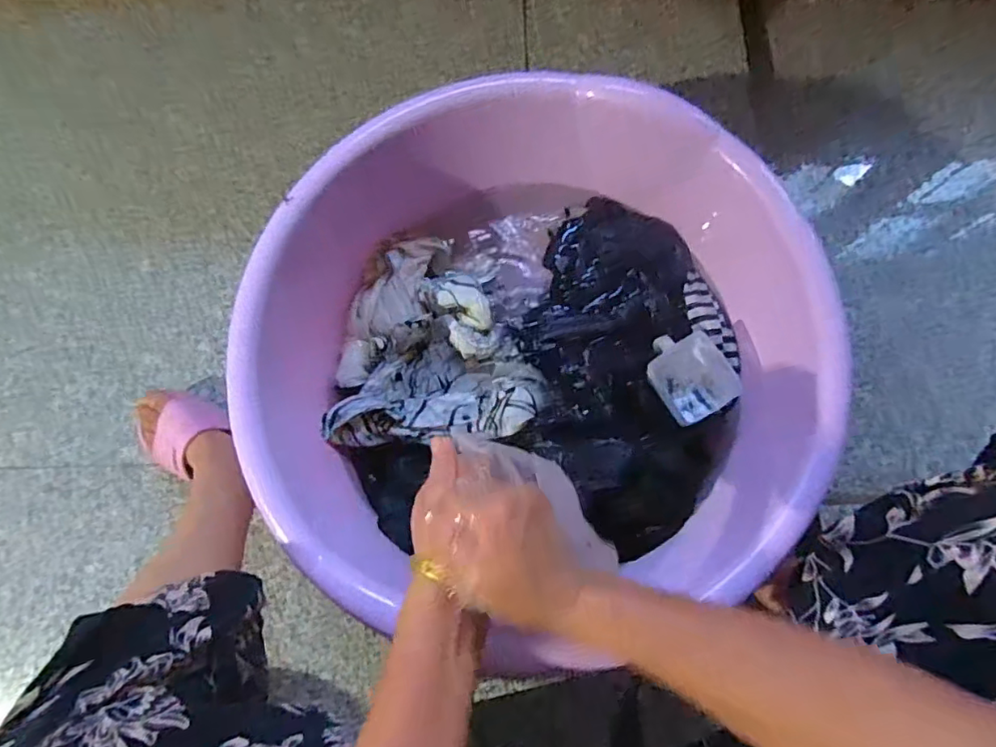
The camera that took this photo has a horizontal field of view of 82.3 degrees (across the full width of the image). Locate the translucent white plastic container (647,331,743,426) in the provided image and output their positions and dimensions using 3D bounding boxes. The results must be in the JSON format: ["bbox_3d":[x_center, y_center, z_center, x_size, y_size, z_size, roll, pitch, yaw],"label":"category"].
[{"bbox_3d":[0.214,0.001,0.635,0.080,0.032,0.098,-37,79,-5],"label":"translucent white plastic container"}]

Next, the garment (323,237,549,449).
[{"bbox_3d":[-0.073,-0.042,0.668,0.230,0.056,0.238,-5,78,2],"label":"garment"}]

